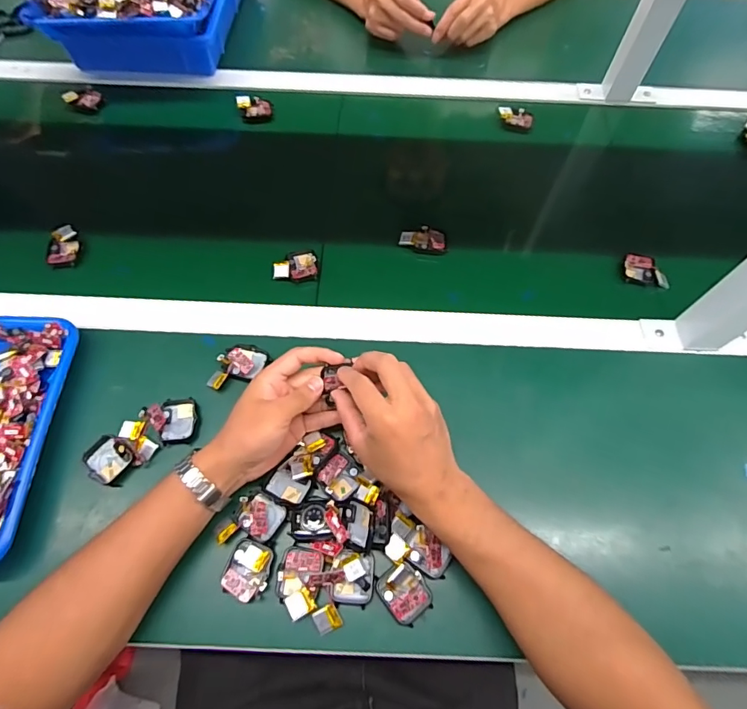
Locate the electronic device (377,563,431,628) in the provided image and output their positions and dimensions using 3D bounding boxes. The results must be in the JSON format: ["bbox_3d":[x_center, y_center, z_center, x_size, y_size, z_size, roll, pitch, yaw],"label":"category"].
[{"bbox_3d":[0.028,0.209,0.399,0.037,0.024,0.044,-34,69,-16],"label":"electronic device"}]

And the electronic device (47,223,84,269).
[{"bbox_3d":[-0.379,-0.135,0.560,0.037,0.015,0.060,-16,65,-8],"label":"electronic device"}]

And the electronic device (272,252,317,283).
[{"bbox_3d":[-0.095,-0.107,0.557,0.052,0.014,0.045,-1,64,-1],"label":"electronic device"}]

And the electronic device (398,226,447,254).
[{"bbox_3d":[0.063,-0.146,0.575,0.058,0.011,0.035,5,64,2],"label":"electronic device"}]

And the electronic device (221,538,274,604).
[{"bbox_3d":[-0.112,0.193,0.406,0.038,0.015,0.047,14,64,6],"label":"electronic device"}]

